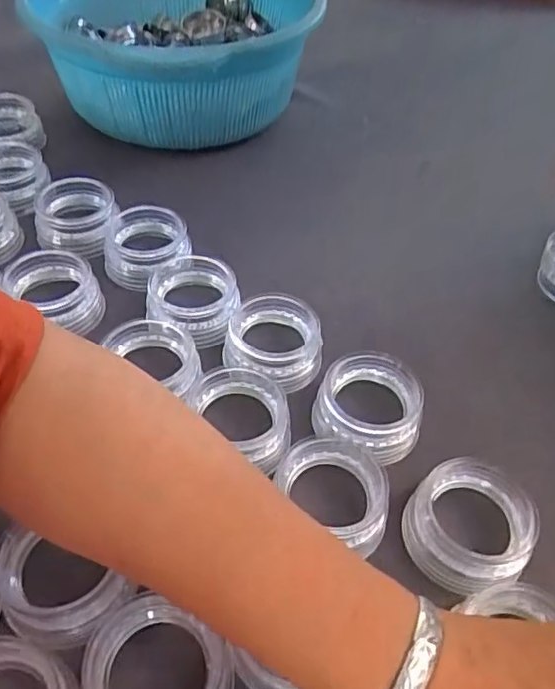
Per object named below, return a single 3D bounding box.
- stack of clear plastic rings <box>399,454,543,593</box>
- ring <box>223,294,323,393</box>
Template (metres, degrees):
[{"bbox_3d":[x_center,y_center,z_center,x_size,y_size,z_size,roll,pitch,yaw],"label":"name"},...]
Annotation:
[{"bbox_3d":[0.105,0.096,0.323,0.066,0.025,0.064,1,49,-4],"label":"stack of clear plastic rings"},{"bbox_3d":[-0.002,-0.003,0.403,0.065,0.029,0.065,3,49,-3],"label":"ring"}]

